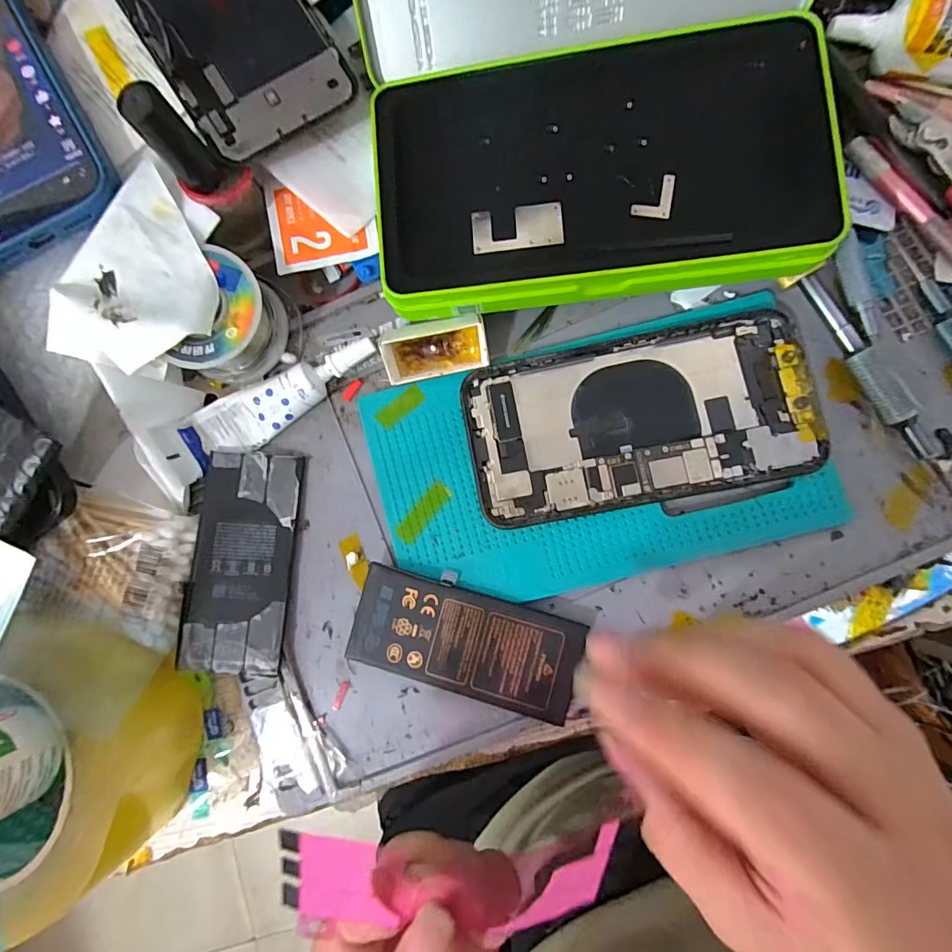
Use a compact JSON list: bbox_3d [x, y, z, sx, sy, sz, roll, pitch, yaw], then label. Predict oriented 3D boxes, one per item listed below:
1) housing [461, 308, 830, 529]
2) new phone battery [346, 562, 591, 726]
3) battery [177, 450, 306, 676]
[{"bbox_3d":[0.071,-0.026,0.206,0.147,0.007,0.075,-11,83,4],"label":"housing"},{"bbox_3d":[-0.005,0.073,0.204,0.099,0.008,0.044,15,85,7],"label":"new phone battery"},{"bbox_3d":[-0.109,0.039,0.213,0.044,0.004,0.098,3,80,-6],"label":"battery"}]

